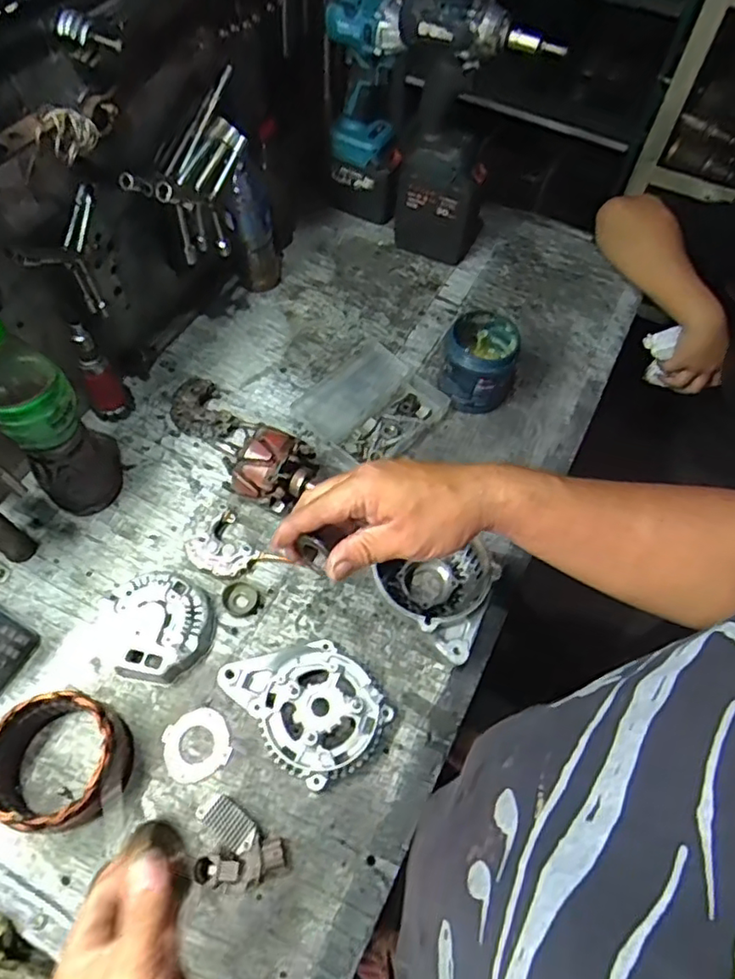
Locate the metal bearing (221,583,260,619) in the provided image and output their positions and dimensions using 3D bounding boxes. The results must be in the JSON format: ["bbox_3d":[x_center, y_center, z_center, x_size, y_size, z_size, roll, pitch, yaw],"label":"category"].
[{"bbox_3d":[-0.140,0.122,0.681,0.042,0.005,0.037,20,60,8],"label":"metal bearing"}]

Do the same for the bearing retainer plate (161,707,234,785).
[{"bbox_3d":[-0.168,0.251,0.609,0.064,0.006,0.064,2,59,-3],"label":"bearing retainer plate"}]

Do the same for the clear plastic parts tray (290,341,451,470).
[{"bbox_3d":[0.002,-0.112,0.822,0.171,0.024,0.149,-39,69,-23],"label":"clear plastic parts tray"}]

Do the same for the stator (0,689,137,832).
[{"bbox_3d":[-0.280,0.248,0.567,0.112,0.071,0.110,2,59,-3],"label":"stator"}]

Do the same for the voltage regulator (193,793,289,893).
[{"bbox_3d":[-0.121,0.327,0.559,0.092,0.024,0.062,30,62,13],"label":"voltage regulator"}]

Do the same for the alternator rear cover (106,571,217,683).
[{"bbox_3d":[-0.223,0.141,0.654,0.119,0.038,0.114,12,60,3],"label":"alternator rear cover"}]

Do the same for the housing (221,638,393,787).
[{"bbox_3d":[-0.056,0.207,0.618,0.124,0.043,0.152,-35,67,-21],"label":"housing"}]

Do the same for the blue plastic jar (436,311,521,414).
[{"bbox_3d":[0.145,-0.164,0.806,0.089,0.104,0.094,2,59,-3],"label":"blue plastic jar"}]

